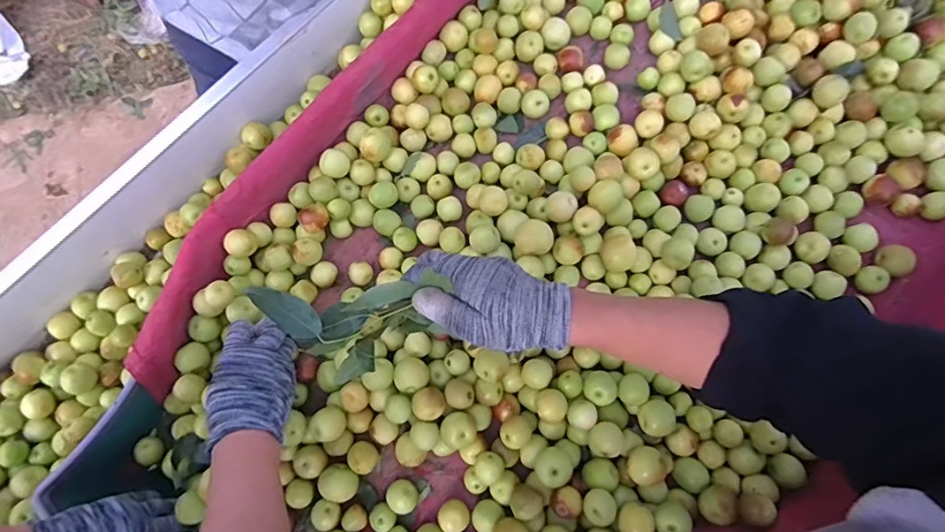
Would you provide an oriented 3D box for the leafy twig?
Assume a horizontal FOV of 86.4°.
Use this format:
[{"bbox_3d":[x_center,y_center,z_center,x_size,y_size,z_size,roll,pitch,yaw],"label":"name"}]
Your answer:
[{"bbox_3d":[-0.088,0.048,0.381,0.130,0.050,0.064,-7,72,-2],"label":"leafy twig"}]

